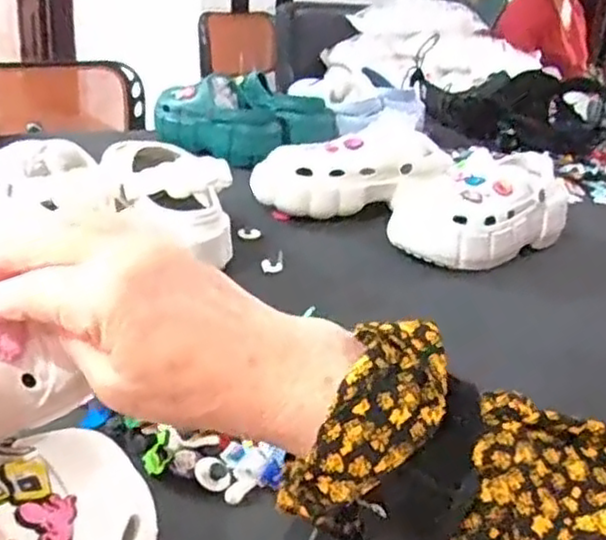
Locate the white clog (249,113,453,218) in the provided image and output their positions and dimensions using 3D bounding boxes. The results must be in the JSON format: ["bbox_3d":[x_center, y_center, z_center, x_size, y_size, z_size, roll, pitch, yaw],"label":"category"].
[{"bbox_3d":[0.066,-0.133,0.920,0.261,0.089,0.093,-16,31,-14],"label":"white clog"}]

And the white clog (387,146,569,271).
[{"bbox_3d":[0.213,-0.081,0.863,0.236,0.094,0.134,-17,34,-41],"label":"white clog"}]

